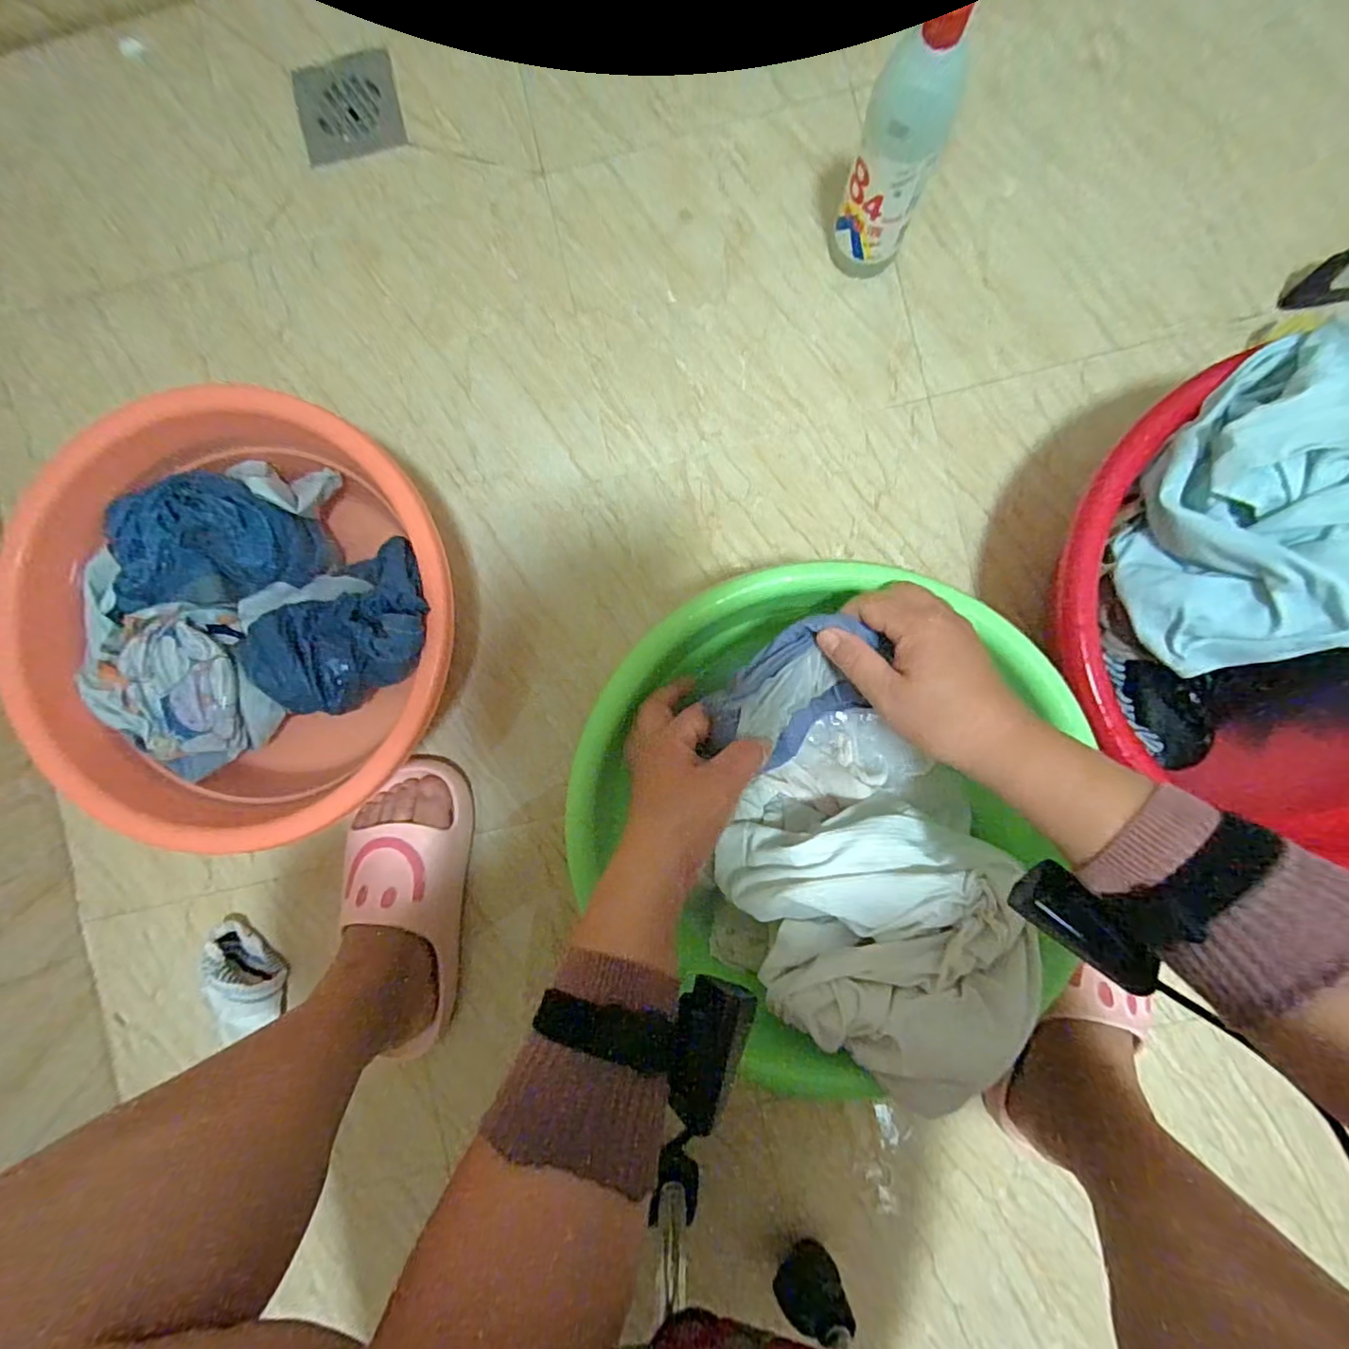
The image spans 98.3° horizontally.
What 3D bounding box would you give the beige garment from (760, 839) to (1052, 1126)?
[{"bbox_3d":[0.168,0.213,0.398,0.193,0.072,0.119,-25,89,2],"label":"beige garment"}]

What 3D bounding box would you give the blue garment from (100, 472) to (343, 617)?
[{"bbox_3d":[-0.369,-0.109,0.477,0.166,0.048,0.102,-4,90,3],"label":"blue garment"}]

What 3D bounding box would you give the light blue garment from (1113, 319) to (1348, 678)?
[{"bbox_3d":[0.412,-0.105,0.371,0.180,0.081,0.236,36,91,2],"label":"light blue garment"}]

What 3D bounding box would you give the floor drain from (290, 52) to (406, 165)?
[{"bbox_3d":[-0.315,-0.552,0.565,0.094,0.012,0.101,-14,89,3],"label":"floor drain"}]

